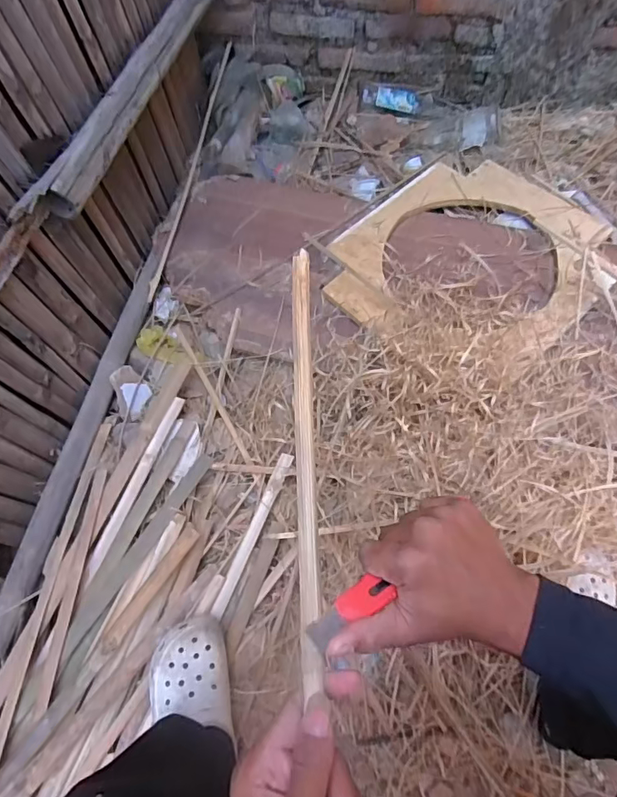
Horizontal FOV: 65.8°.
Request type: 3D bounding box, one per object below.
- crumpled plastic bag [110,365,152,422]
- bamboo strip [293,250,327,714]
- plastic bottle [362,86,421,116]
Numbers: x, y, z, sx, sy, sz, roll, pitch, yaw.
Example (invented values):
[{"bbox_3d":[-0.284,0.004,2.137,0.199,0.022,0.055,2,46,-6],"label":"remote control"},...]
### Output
[{"bbox_3d":[-0.334,-0.013,0.897,0.059,0.042,0.103,-17,62,-5],"label":"crumpled plastic bag"},{"bbox_3d":[-0.001,0.123,0.303,0.015,0.012,0.544,-3,63,2],"label":"bamboo strip"},{"bbox_3d":[0.206,-0.753,1.198,0.146,0.042,0.060,7,63,8],"label":"plastic bottle"}]

